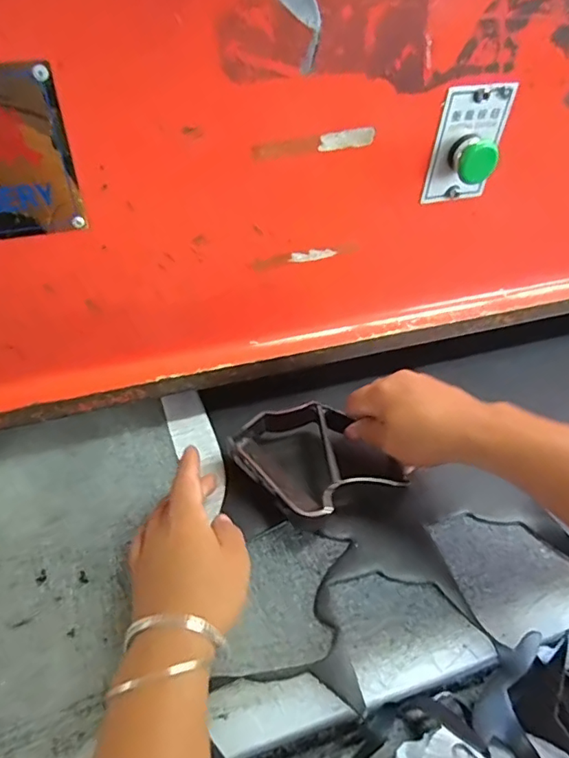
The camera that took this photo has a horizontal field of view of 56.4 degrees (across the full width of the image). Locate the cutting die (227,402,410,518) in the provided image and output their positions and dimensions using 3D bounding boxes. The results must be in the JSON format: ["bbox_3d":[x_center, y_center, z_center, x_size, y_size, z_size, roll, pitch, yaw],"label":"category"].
[{"bbox_3d":[0.022,0.071,0.453,0.100,0.028,0.126,-27,55,-27],"label":"cutting die"}]

